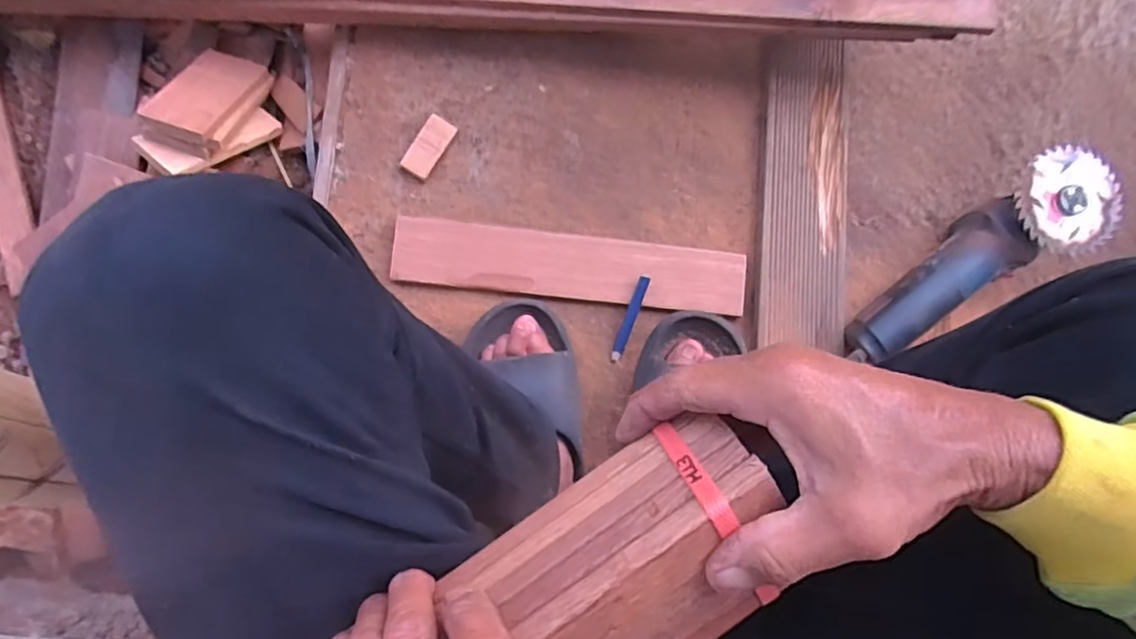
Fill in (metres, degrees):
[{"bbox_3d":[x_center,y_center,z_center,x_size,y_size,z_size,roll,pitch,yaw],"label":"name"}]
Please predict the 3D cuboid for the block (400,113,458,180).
[{"bbox_3d":[-0.142,-0.176,0.624,0.031,0.012,0.065,29,81,0],"label":"block"}]

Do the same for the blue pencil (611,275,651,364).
[{"bbox_3d":[0.063,0.000,0.617,0.013,0.007,0.092,20,96,-2],"label":"blue pencil"}]

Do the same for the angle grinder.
[{"bbox_3d":[0.397,-0.065,0.611,0.281,0.102,0.102,-27,85,-7],"label":"angle grinder"}]

